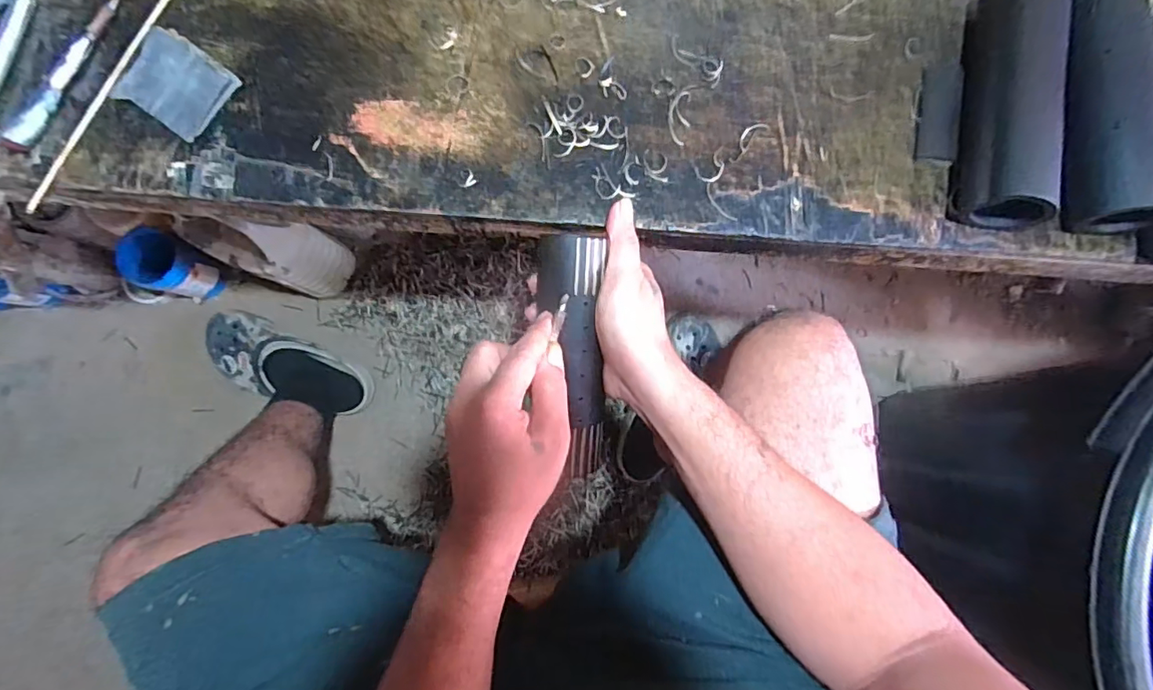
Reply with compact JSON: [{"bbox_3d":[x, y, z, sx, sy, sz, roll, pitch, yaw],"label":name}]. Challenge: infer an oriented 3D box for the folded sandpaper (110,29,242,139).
[{"bbox_3d":[-0.295,-0.193,0.398,0.072,0.010,0.061,33,83,4],"label":"folded sandpaper"}]

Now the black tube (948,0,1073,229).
[{"bbox_3d":[0.311,-0.175,0.394,0.049,0.055,0.183,11,82,1],"label":"black tube"}]

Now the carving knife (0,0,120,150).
[{"bbox_3d":[-0.376,-0.201,0.397,0.019,0.008,0.133,26,84,1],"label":"carving knife"}]

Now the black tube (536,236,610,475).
[{"bbox_3d":[0.001,0.010,0.405,0.047,0.041,0.179,-6,103,-3],"label":"black tube"}]

